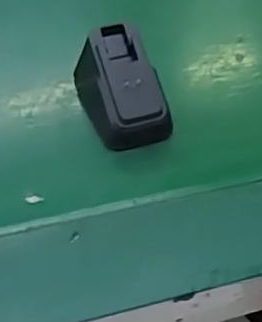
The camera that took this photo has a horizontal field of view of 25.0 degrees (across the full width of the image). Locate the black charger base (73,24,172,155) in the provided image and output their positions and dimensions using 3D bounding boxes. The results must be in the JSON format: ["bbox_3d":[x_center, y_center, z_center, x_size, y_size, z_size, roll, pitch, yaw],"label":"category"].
[{"bbox_3d":[-0.006,-0.044,0.339,0.046,0.040,0.066,-17,55,-16],"label":"black charger base"}]

